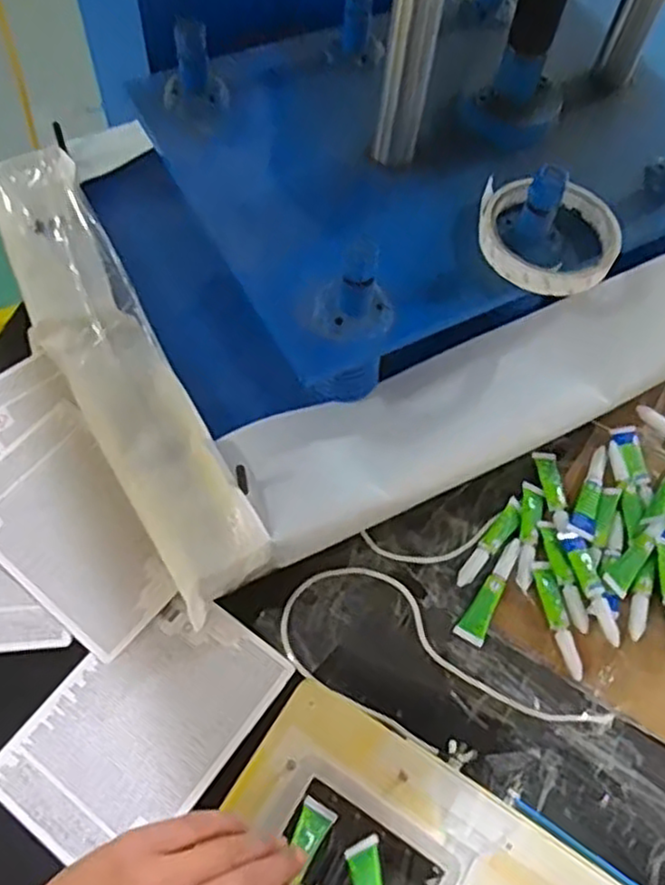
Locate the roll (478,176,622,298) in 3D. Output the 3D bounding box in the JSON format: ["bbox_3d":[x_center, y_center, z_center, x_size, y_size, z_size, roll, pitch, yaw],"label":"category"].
[{"bbox_3d":[0.140,-0.135,0.464,0.090,0.017,0.086,2,61,-3],"label":"roll"}]

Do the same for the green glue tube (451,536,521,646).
[{"bbox_3d":[0.115,0.106,0.503,0.020,0.014,0.081,33,64,13],"label":"green glue tube"}]

